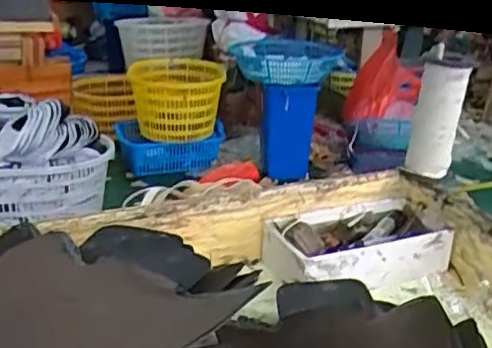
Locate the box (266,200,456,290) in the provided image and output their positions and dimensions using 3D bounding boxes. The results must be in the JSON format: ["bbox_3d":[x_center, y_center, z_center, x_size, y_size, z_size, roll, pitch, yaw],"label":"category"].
[{"bbox_3d":[0.118,0.075,0.699,0.188,0.051,0.099,-7,23,-24],"label":"box"}]

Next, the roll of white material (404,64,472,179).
[{"bbox_3d":[0.214,-0.060,0.732,0.053,0.125,0.043,7,22,12],"label":"roll of white material"}]

